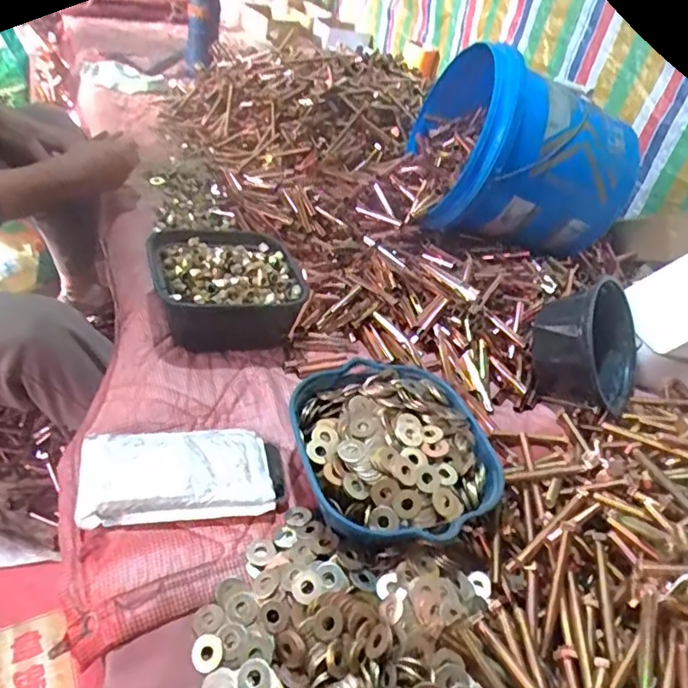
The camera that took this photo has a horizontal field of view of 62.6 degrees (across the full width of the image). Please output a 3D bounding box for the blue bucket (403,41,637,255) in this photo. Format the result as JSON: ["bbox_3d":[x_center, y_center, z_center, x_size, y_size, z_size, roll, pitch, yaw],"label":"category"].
[{"bbox_3d":[0.278,-0.305,0.881,0.279,0.256,0.279,9,40,-7],"label":"blue bucket"}]

